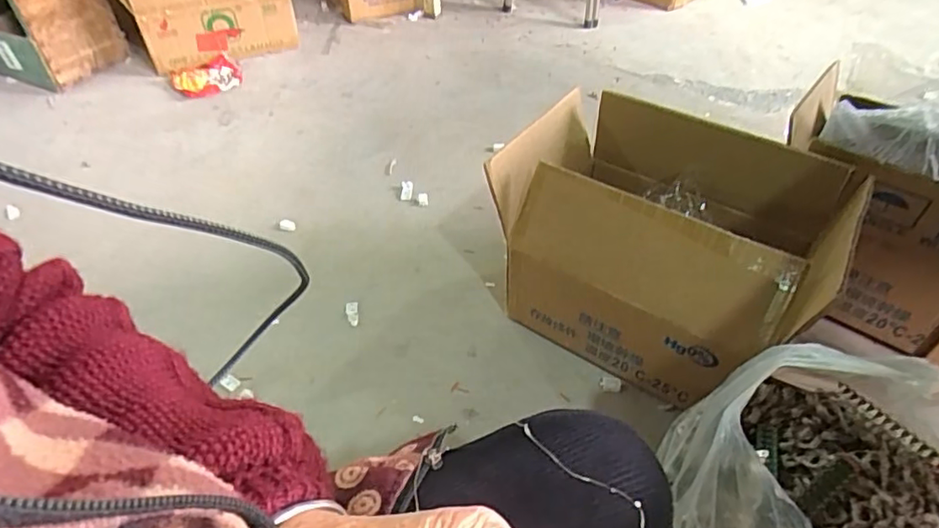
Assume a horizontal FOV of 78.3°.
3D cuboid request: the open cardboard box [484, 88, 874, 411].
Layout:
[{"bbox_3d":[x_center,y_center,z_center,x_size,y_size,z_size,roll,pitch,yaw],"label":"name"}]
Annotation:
[{"bbox_3d":[0.272,-0.027,0.900,0.410,0.317,0.286,27,52,25],"label":"open cardboard box"}]

